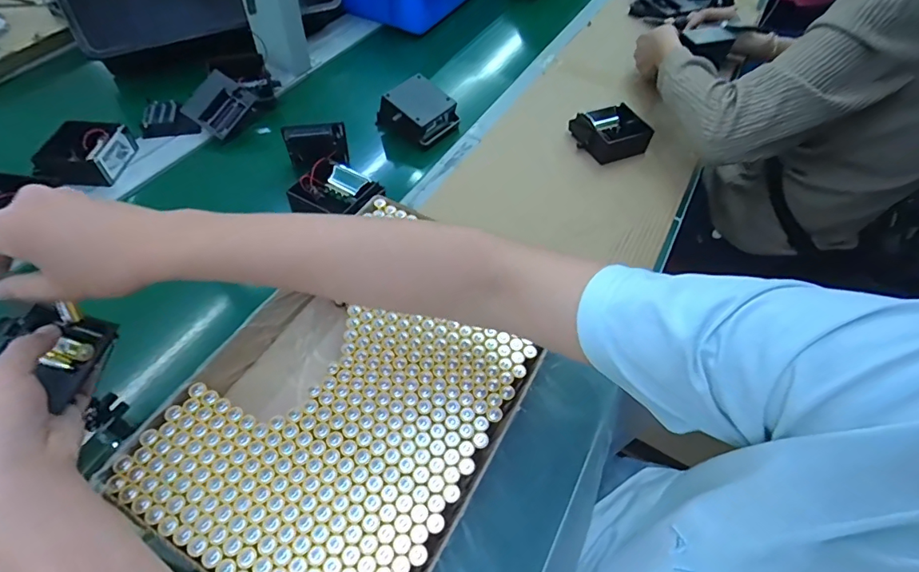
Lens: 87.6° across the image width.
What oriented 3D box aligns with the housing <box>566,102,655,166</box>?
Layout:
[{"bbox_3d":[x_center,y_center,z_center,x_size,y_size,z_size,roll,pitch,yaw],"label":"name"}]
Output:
[{"bbox_3d":[0.221,-0.225,0.705,0.092,0.040,0.093,-16,55,-16],"label":"housing"}]

